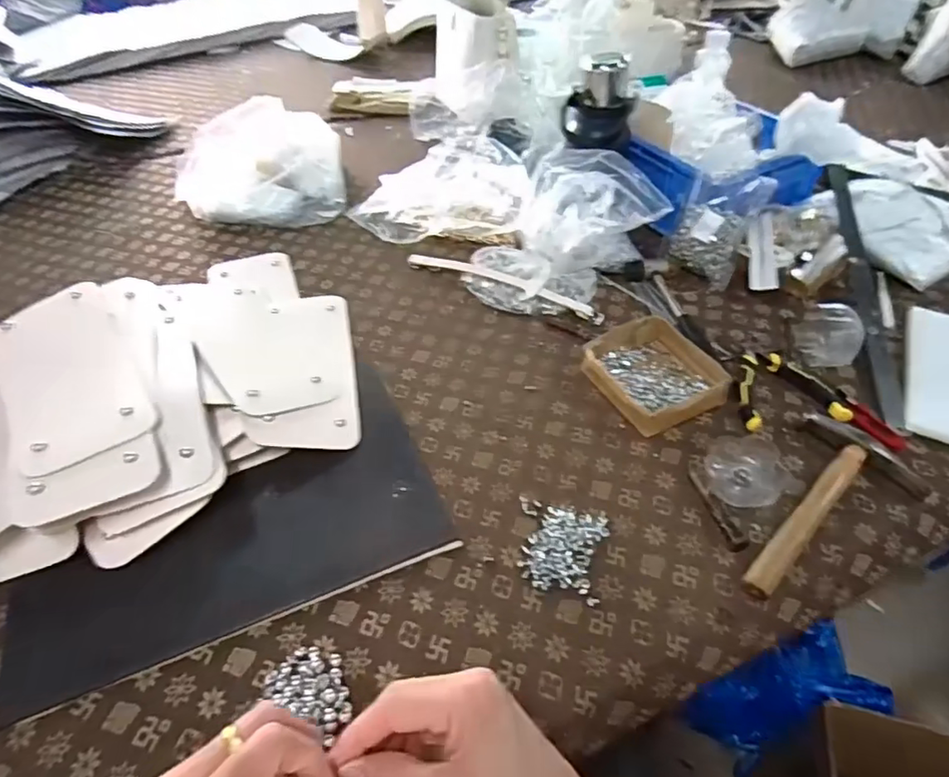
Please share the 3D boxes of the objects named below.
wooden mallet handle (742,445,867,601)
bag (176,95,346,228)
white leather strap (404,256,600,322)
[{"bbox_3d":[0.327,0.123,0.560,0.221,0.033,0.025,-37,57,-25],"label":"wooden mallet handle"},{"bbox_3d":[-0.386,-0.411,1.033,0.282,0.124,0.267,-8,47,-7],"label":"bag"},{"bbox_3d":[0.039,-0.151,0.827,0.304,0.026,0.025,20,51,20],"label":"white leather strap"}]

